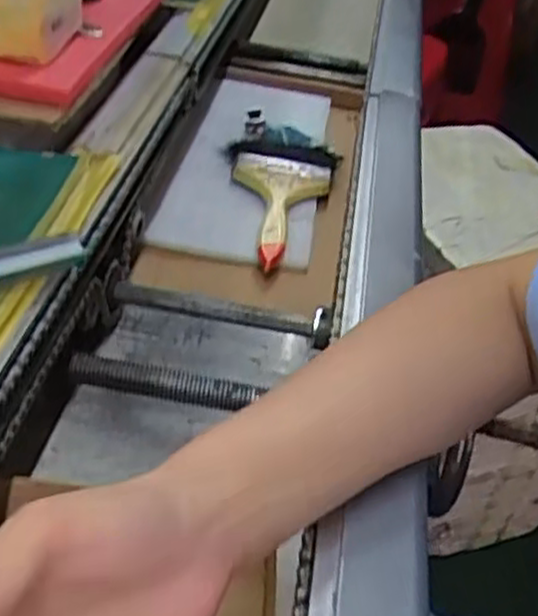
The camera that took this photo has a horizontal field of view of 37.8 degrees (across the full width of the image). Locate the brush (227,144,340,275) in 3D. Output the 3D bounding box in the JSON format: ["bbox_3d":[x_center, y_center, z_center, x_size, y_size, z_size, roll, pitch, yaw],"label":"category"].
[{"bbox_3d":[0.011,-0.099,0.732,0.101,0.030,0.211,7,38,-3],"label":"brush"}]

